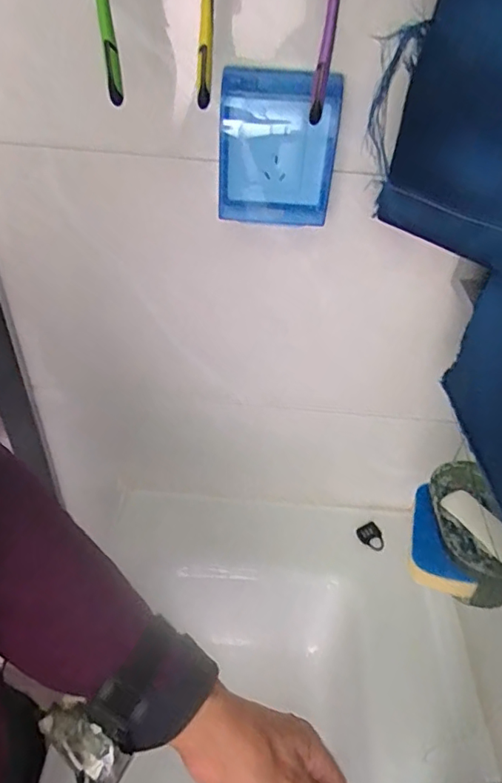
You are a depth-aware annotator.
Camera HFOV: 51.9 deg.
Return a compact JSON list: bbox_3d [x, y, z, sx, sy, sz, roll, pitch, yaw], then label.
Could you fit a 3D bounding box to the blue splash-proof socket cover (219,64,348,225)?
[{"bbox_3d":[0.022,-0.207,0.449,0.102,0.116,0.041,5,42,1],"label":"blue splash-proof socket cover"}]

